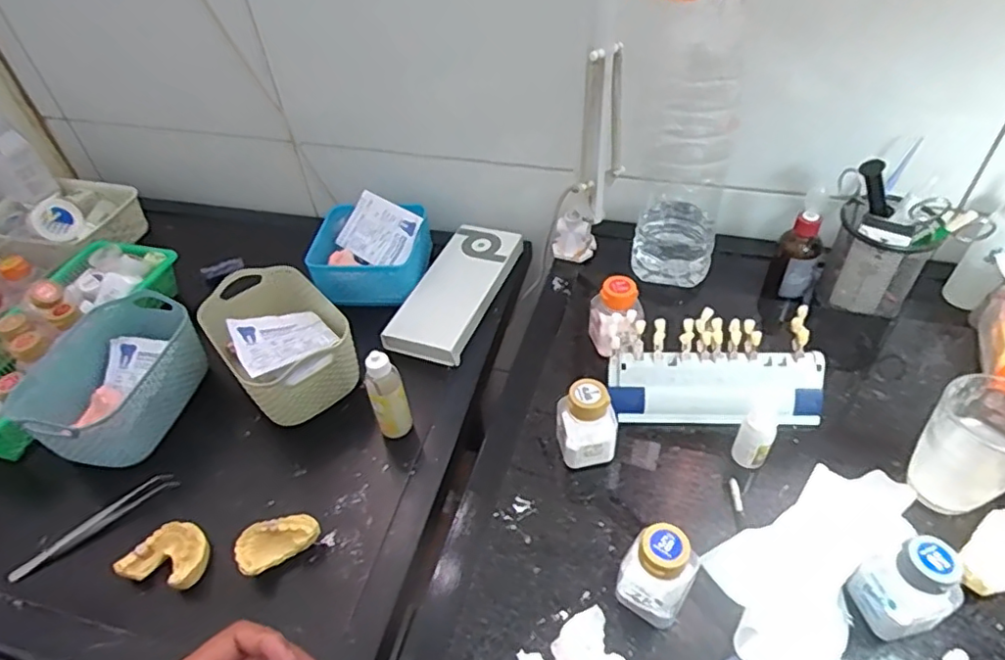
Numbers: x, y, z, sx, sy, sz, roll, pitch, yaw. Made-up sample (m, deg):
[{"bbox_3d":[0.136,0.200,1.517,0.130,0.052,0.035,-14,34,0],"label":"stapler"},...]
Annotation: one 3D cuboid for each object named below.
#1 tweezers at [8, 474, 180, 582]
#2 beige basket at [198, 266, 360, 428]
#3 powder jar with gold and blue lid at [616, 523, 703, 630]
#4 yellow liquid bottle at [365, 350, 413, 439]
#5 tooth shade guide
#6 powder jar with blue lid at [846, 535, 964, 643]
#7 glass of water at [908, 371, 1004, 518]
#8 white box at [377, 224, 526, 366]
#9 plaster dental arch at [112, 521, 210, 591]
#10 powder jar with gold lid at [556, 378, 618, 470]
[{"bbox_3d":[-0.373,0.176,0.546,0.143,0.013,0.017,-32,50,-24],"label":"tweezers"},{"bbox_3d":[-0.235,0.016,0.649,0.118,0.088,0.171,-33,51,-24],"label":"beige basket"},{"bbox_3d":[0.099,0.158,0.387,0.041,0.072,0.037,26,53,28],"label":"powder jar with gold and blue lid"},{"bbox_3d":[-0.108,0.065,0.569,0.033,0.110,0.027,-18,46,-12],"label":"yellow liquid bottle"},{"bbox_3d":[0.178,0.035,0.503,0.178,0.074,0.060,-1,45,5],"label":"tooth shade guide"},{"bbox_3d":[0.250,0.160,0.372,0.041,0.070,0.046,-22,47,-15],"label":"powder jar with blue lid"},{"bbox_3d":[0.336,0.085,0.427,0.062,0.089,0.063,-34,51,-26],"label":"glass of water"},{"bbox_3d":[-0.055,-0.051,0.725,0.093,0.028,0.214,15,48,19],"label":"white box"},{"bbox_3d":[-0.287,0.196,0.519,0.063,0.035,0.050,7,46,12],"label":"plaster dental arch"},{"bbox_3d":[0.066,0.076,0.472,0.043,0.073,0.033,-7,45,-1],"label":"powder jar with gold lid"}]

